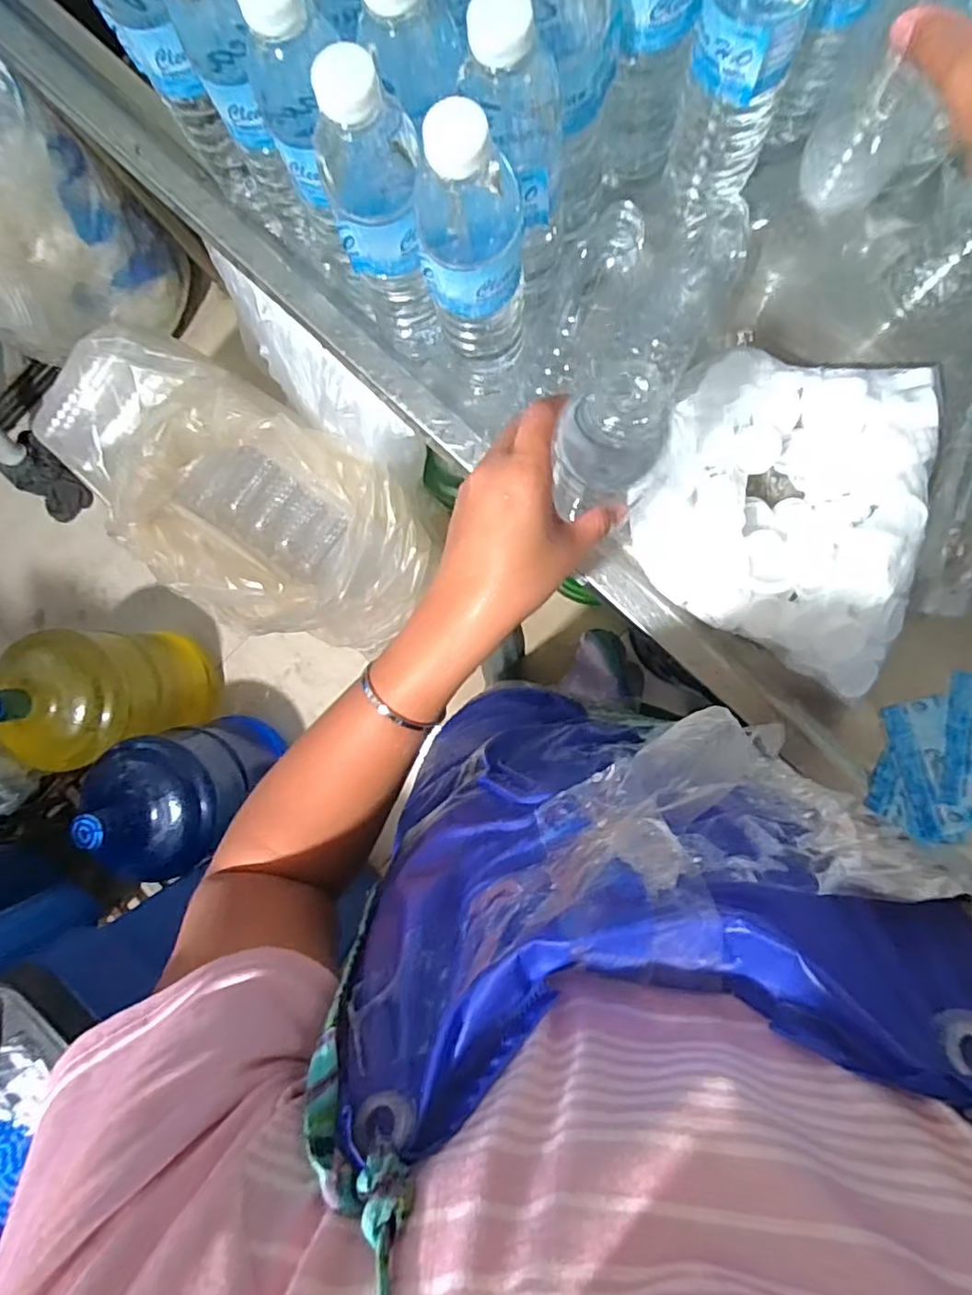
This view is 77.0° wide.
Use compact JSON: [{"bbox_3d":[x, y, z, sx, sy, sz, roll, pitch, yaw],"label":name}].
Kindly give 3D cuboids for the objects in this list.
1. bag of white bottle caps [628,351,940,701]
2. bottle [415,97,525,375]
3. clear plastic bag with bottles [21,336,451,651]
[{"bbox_3d":[0.206,-0.094,0.435,0.186,0.053,0.212,10,91,5],"label":"bag of white bottle caps"},{"bbox_3d":[-0.009,-0.231,0.379,0.066,0.189,0.052,-5,90,6],"label":"bottle"},{"bbox_3d":[-0.396,-0.235,1.134,0.541,0.515,0.341,34,93,4],"label":"clear plastic bag with bottles"}]

